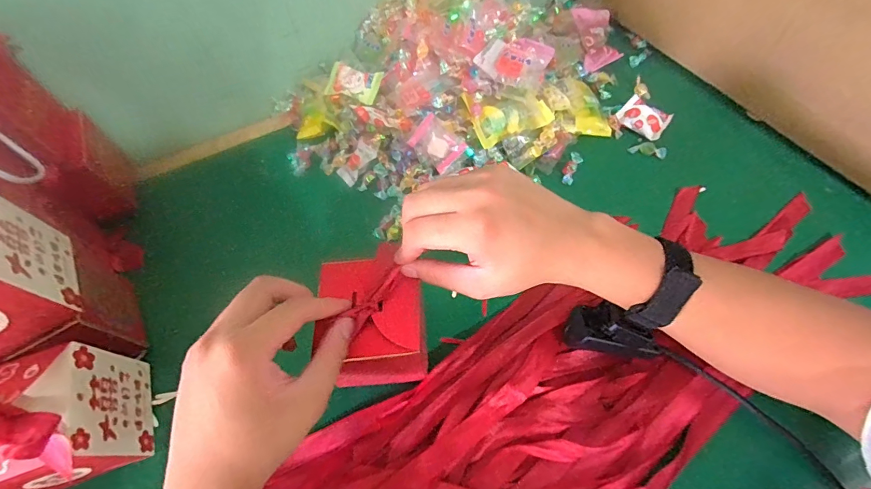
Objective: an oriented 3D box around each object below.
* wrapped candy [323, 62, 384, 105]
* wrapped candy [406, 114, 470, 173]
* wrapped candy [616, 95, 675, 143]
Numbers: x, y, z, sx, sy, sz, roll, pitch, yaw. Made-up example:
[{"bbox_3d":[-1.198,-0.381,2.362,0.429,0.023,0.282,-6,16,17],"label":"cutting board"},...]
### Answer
[{"bbox_3d":[-0.098,-0.191,0.480,0.062,0.010,0.039,19,85,10],"label":"wrapped candy"},{"bbox_3d":[0.002,-0.111,0.445,0.054,0.014,0.042,44,94,3],"label":"wrapped candy"},{"bbox_3d":[0.251,-0.155,0.488,0.043,0.017,0.057,-40,65,-18],"label":"wrapped candy"}]

